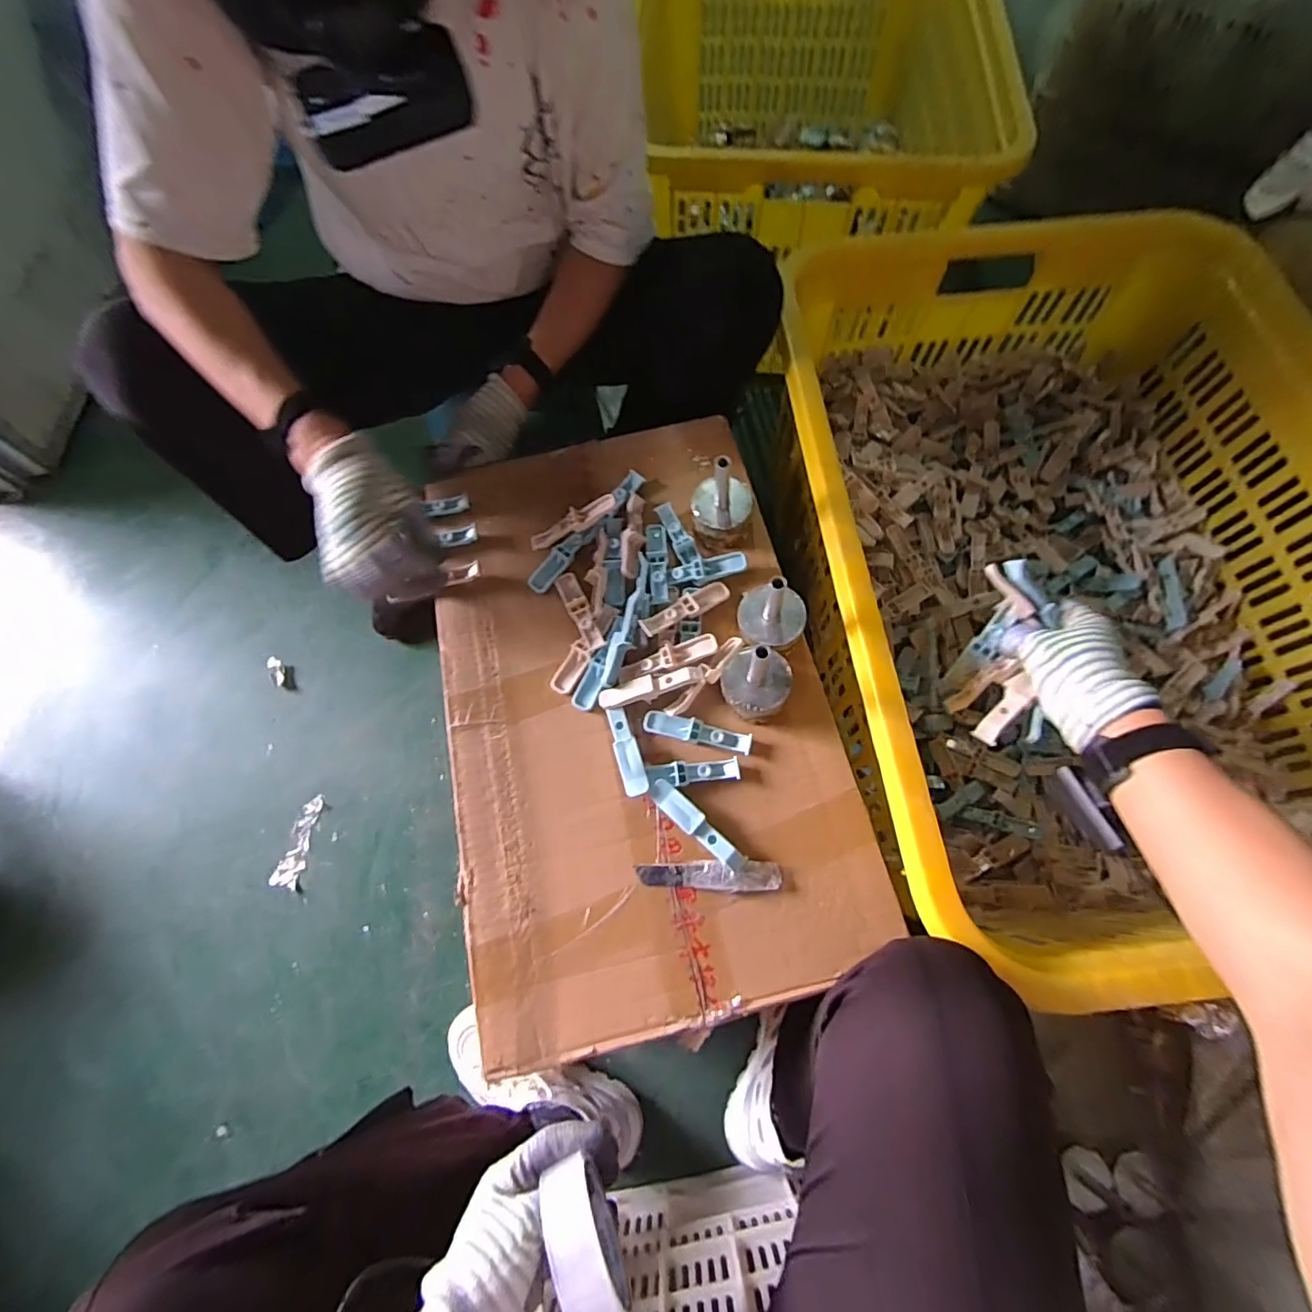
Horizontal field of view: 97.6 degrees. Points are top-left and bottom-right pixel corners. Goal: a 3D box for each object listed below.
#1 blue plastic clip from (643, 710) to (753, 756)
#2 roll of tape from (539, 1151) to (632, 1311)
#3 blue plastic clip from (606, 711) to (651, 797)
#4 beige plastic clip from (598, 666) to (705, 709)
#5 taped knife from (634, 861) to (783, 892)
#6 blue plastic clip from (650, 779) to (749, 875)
[{"bbox_3d":[0.037,0.068,0.518,0.097,0.011,0.021,13,68,4],"label":"blue plastic clip"},{"bbox_3d":[-0.048,0.408,0.404,0.032,0.085,0.086,-24,70,-10],"label":"roll of tape"},{"bbox_3d":[-0.026,0.083,0.509,0.021,0.010,0.081,-15,69,-7],"label":"blue plastic clip"},{"bbox_3d":[-0.004,0.028,0.526,0.096,0.009,0.021,-16,68,6],"label":"beige plastic clip"},{"bbox_3d":[0.044,0.183,0.480,0.118,0.008,0.022,-2,65,7],"label":"taped knife"},{"bbox_3d":[0.035,0.143,0.485,0.020,0.008,0.099,-43,74,-16],"label":"blue plastic clip"}]

